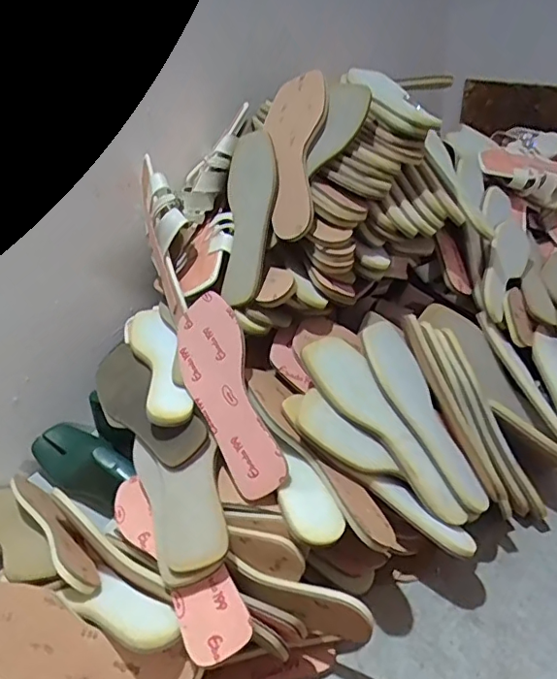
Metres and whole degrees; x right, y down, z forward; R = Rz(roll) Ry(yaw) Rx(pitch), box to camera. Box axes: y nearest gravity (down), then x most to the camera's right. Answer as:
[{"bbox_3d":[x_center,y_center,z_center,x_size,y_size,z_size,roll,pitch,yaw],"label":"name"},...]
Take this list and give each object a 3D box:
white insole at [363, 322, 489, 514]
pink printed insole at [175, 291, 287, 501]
[{"bbox_3d":[0.167,0.084,0.629,0.071,0.025,0.239,-21,71,-19],"label":"white insole"},{"bbox_3d":[-0.061,0.057,0.591,0.084,0.009,0.233,-26,67,15],"label":"pink printed insole"}]

